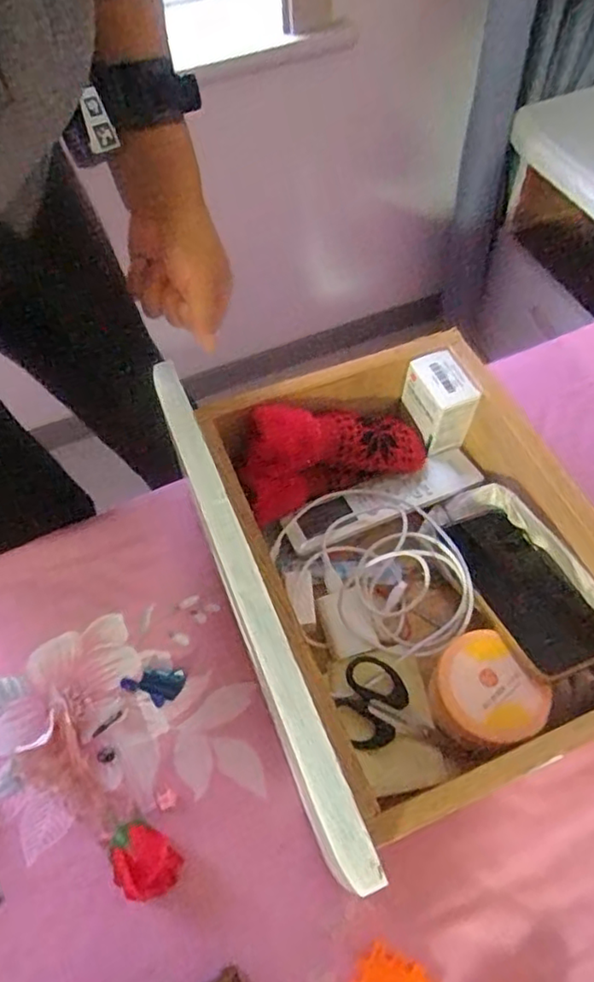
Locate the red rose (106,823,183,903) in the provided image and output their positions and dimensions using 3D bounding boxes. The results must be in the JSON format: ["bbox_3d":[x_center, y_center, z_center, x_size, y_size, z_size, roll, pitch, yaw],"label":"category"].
[{"bbox_3d":[-0.109,0.263,0.434,0.040,0.025,0.051,-39,64,-20],"label":"red rose"}]

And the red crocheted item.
[{"bbox_3d":[0.030,-0.042,0.552,0.175,0.052,0.079,-19,59,-9],"label":"red crocheted item"}]

